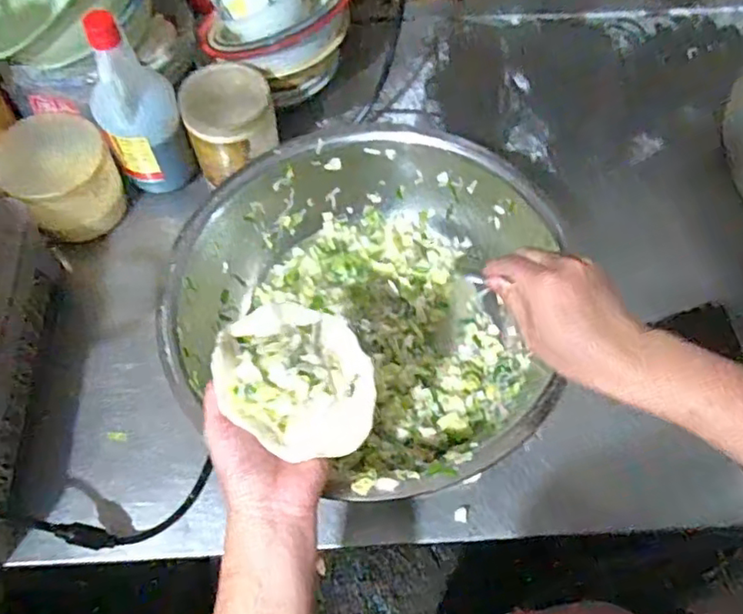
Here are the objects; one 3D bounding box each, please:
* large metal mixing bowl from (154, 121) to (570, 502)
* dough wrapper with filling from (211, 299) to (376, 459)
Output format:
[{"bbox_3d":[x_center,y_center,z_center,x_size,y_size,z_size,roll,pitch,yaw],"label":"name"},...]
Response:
[{"bbox_3d":[-0.001,-0.014,0.604,0.353,0.129,0.341,0,65,1],"label":"large metal mixing bowl"},{"bbox_3d":[-0.055,0.048,0.438,0.100,0.041,0.122,-28,68,-11],"label":"dough wrapper with filling"}]

